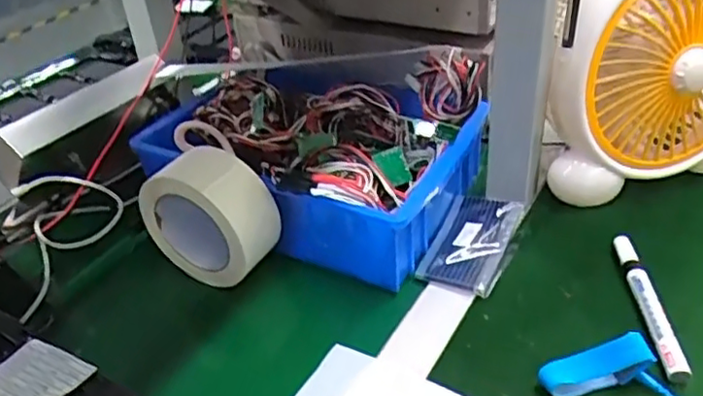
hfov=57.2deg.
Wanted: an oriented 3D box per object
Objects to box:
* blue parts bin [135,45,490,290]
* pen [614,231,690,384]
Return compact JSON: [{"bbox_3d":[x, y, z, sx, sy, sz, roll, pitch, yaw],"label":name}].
[{"bbox_3d":[-0.033,-0.056,0.624,0.280,0.116,0.215,15,40,26],"label":"blue parts bin"},{"bbox_3d":[0.230,0.080,0.495,0.019,0.013,0.142,-1,35,6],"label":"pen"}]

